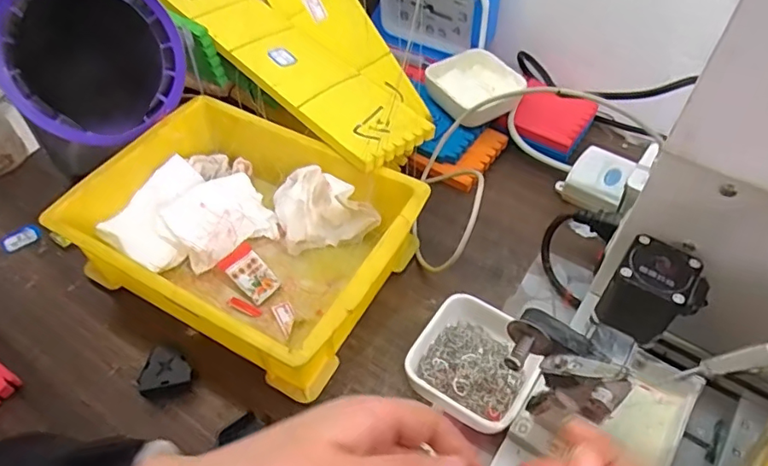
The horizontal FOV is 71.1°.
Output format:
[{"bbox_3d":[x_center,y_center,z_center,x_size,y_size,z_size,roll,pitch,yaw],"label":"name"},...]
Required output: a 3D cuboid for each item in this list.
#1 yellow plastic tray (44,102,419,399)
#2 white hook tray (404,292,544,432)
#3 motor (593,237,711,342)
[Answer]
[{"bbox_3d":[-0.108,0.000,0.437,0.245,0.073,0.173,23,55,19],"label":"yellow plastic tray"},{"bbox_3d":[0.067,0.092,0.388,0.081,0.031,0.086,25,56,20],"label":"white hook tray"},{"bbox_3d":[0.168,0.039,0.340,0.050,0.048,0.049,28,56,21],"label":"motor"}]

